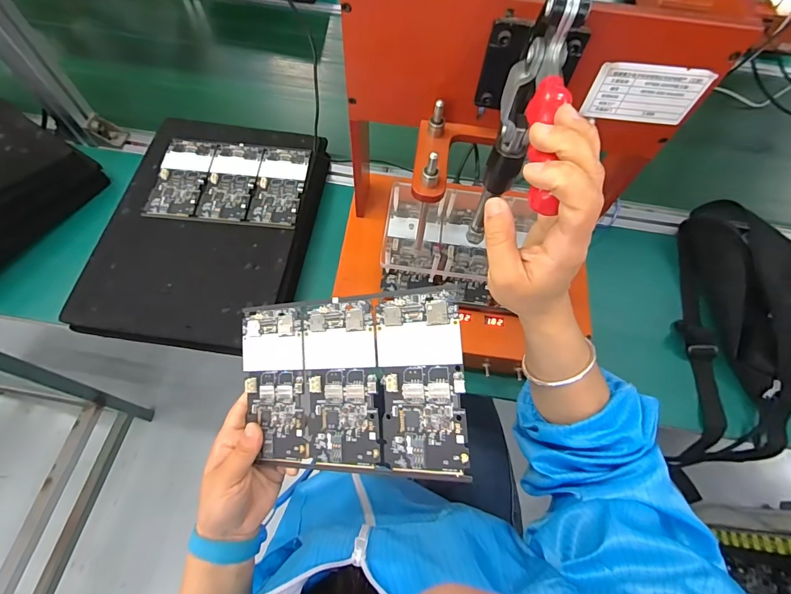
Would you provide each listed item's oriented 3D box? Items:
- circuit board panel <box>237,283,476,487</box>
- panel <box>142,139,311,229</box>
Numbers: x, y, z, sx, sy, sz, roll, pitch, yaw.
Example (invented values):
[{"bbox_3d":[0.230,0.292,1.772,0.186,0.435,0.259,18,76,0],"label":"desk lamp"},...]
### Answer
[{"bbox_3d":[-0.044,0.071,0.321,0.200,0.004,0.138,-6,84,22],"label":"circuit board panel"},{"bbox_3d":[-0.235,-0.164,0.556,0.204,0.006,0.141,2,63,-2],"label":"panel"}]

